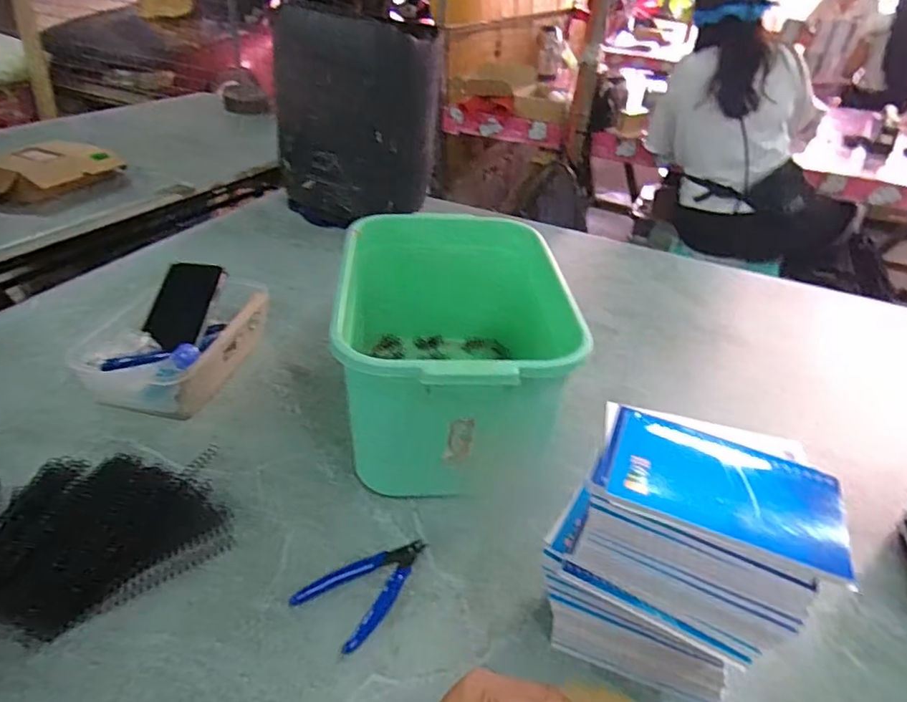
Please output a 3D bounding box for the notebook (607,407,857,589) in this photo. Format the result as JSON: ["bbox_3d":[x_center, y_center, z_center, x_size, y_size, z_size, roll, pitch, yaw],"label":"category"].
[{"bbox_3d":[0.164,0.082,0.343,0.130,0.011,0.085,19,38,19],"label":"notebook"}]

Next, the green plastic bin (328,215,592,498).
[{"bbox_3d":[-0.010,-0.009,0.664,0.244,0.187,0.347,1,36,-6],"label":"green plastic bin"}]

